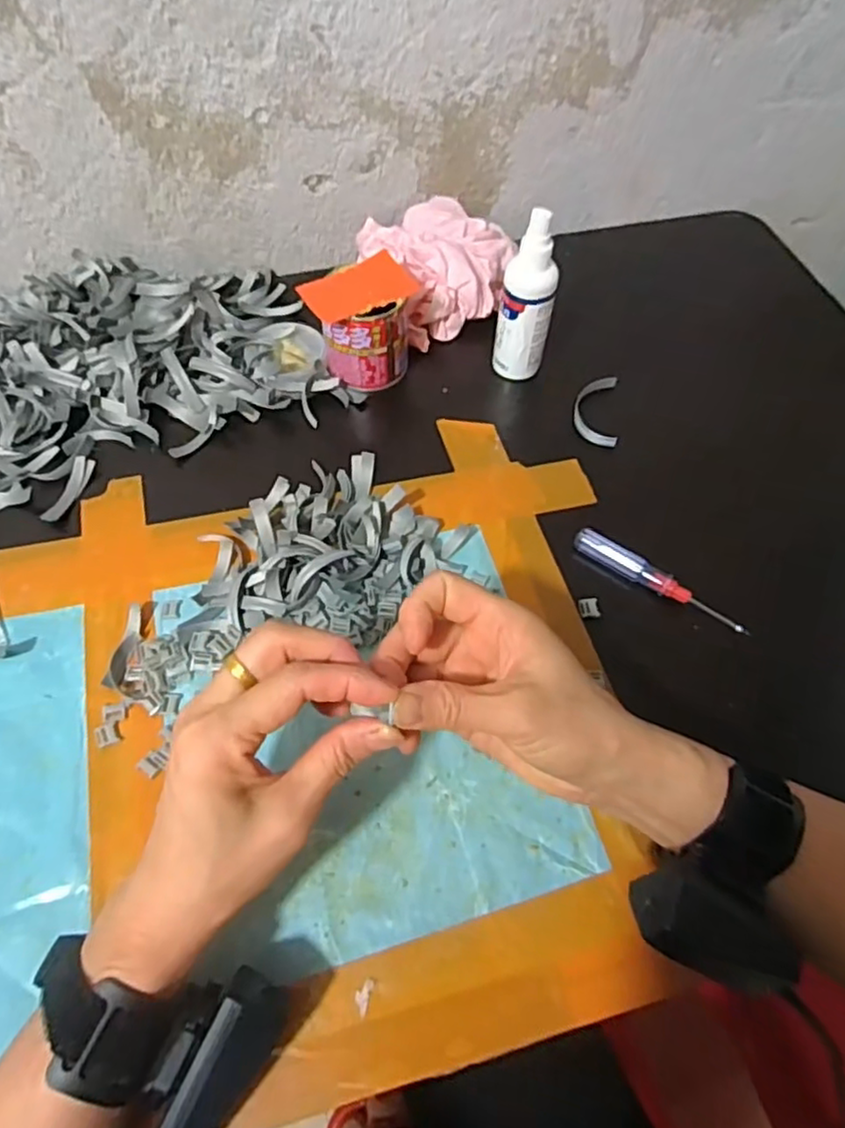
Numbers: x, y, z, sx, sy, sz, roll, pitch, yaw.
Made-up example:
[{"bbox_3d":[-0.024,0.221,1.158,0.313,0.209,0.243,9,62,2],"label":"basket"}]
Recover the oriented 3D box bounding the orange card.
[{"bbox_3d":[-0.047,-0.204,0.487,0.078,0.005,0.050,-30,64,-15],"label":"orange card"}]

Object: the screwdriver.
[{"bbox_3d":[0.155,0.011,0.437,0.120,0.013,0.014,36,64,19],"label":"screwdriver"}]

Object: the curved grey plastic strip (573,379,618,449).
[{"bbox_3d":[0.137,-0.122,0.524,0.032,0.013,0.072,8,58,4],"label":"curved grey plastic strip"}]

